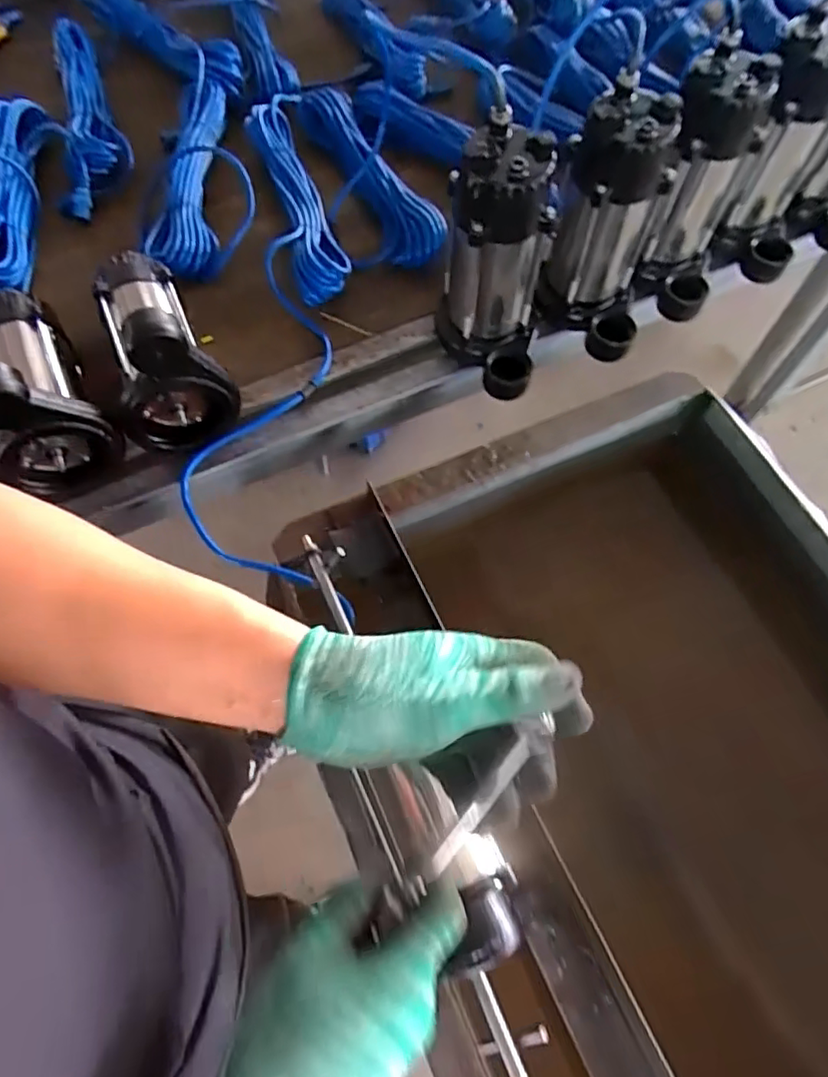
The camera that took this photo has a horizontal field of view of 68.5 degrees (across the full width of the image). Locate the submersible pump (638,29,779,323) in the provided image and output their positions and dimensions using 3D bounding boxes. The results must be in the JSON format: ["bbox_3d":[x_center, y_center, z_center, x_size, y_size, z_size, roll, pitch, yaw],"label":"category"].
[{"bbox_3d":[0.320,-0.391,0.691,0.108,0.224,0.132,14,66,6],"label":"submersible pump"}]

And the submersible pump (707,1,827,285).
[{"bbox_3d":[0.441,-0.449,0.724,0.125,0.234,0.122,25,67,11],"label":"submersible pump"}]

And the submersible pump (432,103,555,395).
[{"bbox_3d":[0.083,-0.272,0.640,0.116,0.230,0.135,6,65,3],"label":"submersible pump"}]

